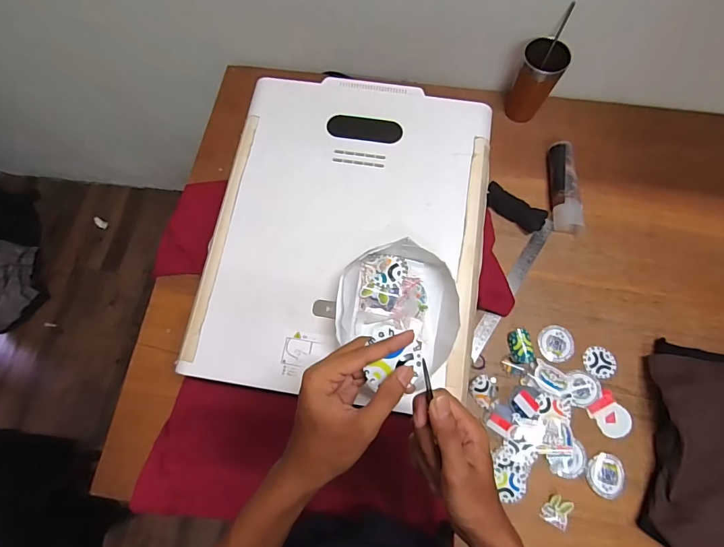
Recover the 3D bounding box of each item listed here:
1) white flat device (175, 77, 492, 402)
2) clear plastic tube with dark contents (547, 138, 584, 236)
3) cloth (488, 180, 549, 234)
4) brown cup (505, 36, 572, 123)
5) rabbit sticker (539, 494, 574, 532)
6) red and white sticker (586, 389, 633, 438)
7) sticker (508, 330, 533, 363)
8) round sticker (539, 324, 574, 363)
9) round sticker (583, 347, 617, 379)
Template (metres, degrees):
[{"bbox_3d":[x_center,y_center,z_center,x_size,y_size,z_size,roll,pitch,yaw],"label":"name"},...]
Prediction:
[{"bbox_3d":[-0.019,-0.077,0.597,0.395,0.023,0.496,8,72,4],"label":"white flat device"},{"bbox_3d":[0.391,-0.170,0.768,0.051,0.044,0.183,-1,72,1],"label":"clear plastic tube with dark contents"},{"bbox_3d":[0.295,-0.127,0.767,0.123,0.027,0.049,34,76,12],"label":"cloth"},{"bbox_3d":[0.337,-0.370,0.776,0.075,0.148,0.071,0,73,0],"label":"brown cup"},{"bbox_3d":[0.309,0.376,0.624,0.041,0.004,0.044,27,77,14],"label":"rabbit sticker"},{"bbox_3d":[0.417,0.238,0.655,0.057,0.006,0.066,-38,75,-10],"label":"red and white sticker"},{"bbox_3d":[0.279,0.127,0.691,0.037,0.014,0.056,-7,72,-1],"label":"sticker"},{"bbox_3d":[0.344,0.123,0.695,0.060,0.004,0.061,0,72,1],"label":"round sticker"},{"bbox_3d":[0.412,0.153,0.681,0.050,0.008,0.051,0,72,1],"label":"round sticker"}]

